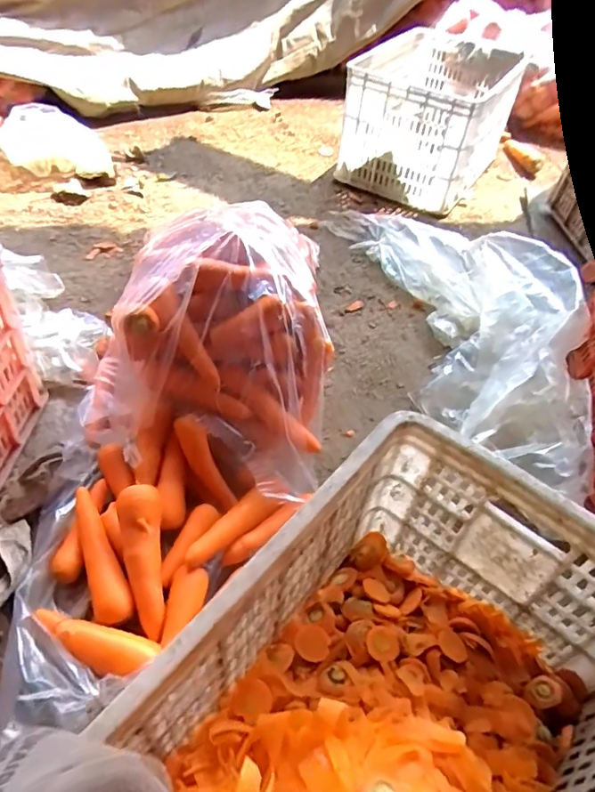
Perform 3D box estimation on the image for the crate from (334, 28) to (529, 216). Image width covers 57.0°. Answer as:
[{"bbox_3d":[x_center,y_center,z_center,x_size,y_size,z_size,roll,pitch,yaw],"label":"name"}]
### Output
[{"bbox_3d":[0.371,-0.764,1.495,0.357,0.296,0.538,25,49,16],"label":"crate"}]

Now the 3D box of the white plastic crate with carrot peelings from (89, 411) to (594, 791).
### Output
[{"bbox_3d":[0.079,0.307,0.469,0.345,0.232,0.511,34,52,23],"label":"white plastic crate with carrot peelings"}]

